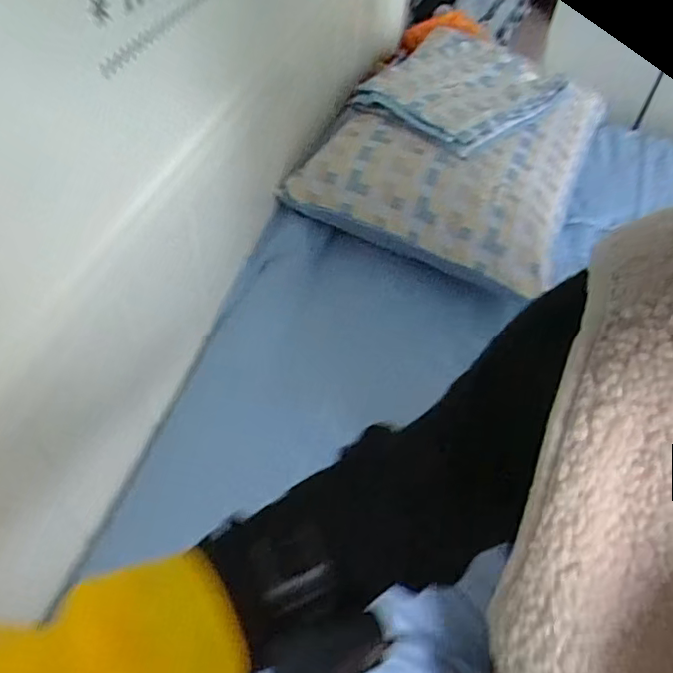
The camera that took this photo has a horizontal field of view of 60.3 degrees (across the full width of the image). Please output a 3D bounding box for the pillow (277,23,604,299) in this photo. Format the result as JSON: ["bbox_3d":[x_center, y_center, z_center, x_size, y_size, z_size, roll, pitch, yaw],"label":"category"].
[{"bbox_3d":[0.223,-0.340,1.005,0.415,0.120,0.556,22,50,13],"label":"pillow"}]

